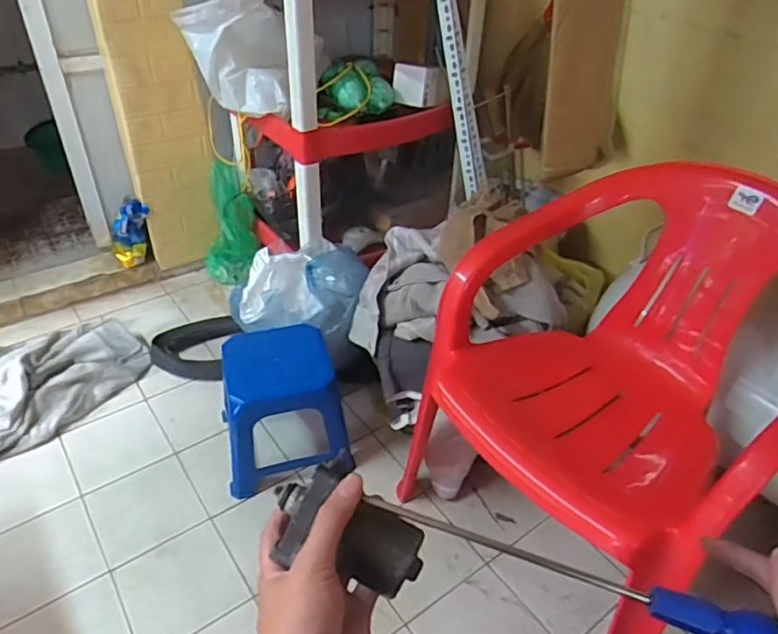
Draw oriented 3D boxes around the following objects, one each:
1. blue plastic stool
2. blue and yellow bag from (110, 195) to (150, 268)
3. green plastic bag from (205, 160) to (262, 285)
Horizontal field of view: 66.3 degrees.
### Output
[{"bbox_3d":[-0.238,0.193,1.303,0.239,0.252,0.271,-10,40,-16],"label":"blue plastic stool"},{"bbox_3d":[-0.751,-0.244,1.736,0.107,0.201,0.061,12,13,11],"label":"blue and yellow bag"},{"bbox_3d":[-0.461,-0.246,1.715,0.154,0.346,0.129,-10,40,-16],"label":"green plastic bag"}]

